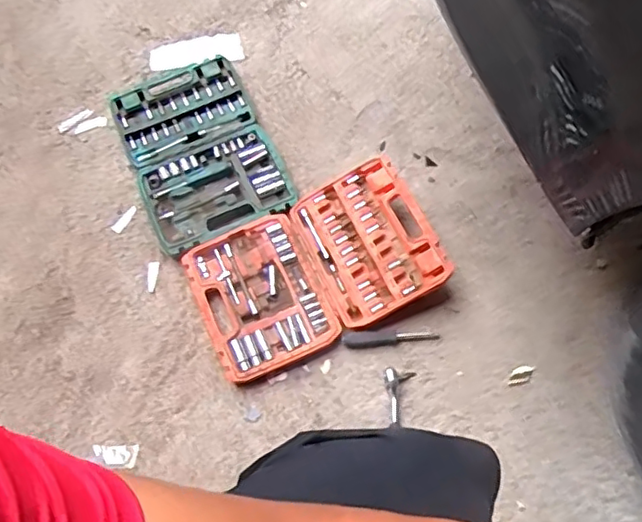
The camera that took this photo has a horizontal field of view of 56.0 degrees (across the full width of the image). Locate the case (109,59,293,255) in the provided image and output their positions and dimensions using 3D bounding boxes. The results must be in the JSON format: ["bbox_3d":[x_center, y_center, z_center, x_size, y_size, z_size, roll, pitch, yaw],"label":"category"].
[{"bbox_3d":[-0.228,-0.210,1.124,0.254,0.039,0.389,-23,67,-7],"label":"case"}]

